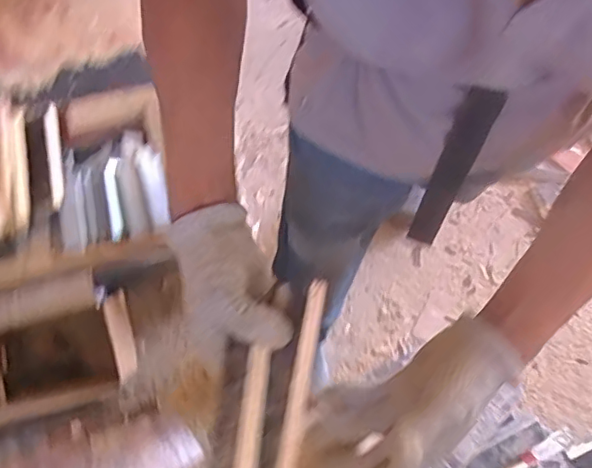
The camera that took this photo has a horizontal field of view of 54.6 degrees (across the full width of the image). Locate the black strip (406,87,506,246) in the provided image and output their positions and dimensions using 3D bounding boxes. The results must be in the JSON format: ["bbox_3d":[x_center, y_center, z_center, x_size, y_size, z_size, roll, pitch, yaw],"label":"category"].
[{"bbox_3d":[0.148,-0.053,0.561,0.030,0.237,0.008,14,59,4],"label":"black strip"}]

